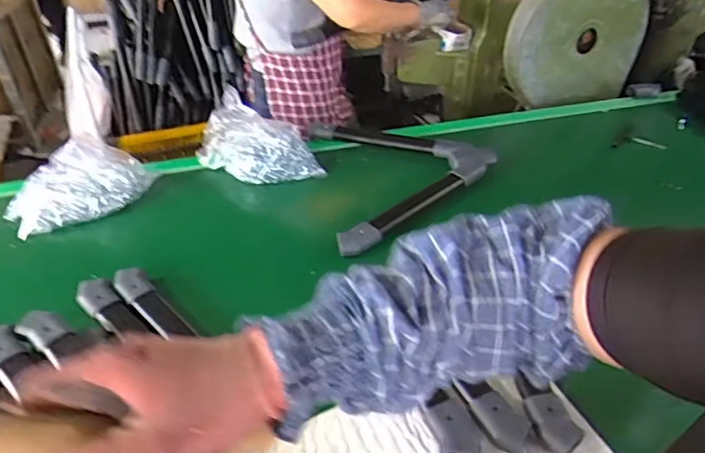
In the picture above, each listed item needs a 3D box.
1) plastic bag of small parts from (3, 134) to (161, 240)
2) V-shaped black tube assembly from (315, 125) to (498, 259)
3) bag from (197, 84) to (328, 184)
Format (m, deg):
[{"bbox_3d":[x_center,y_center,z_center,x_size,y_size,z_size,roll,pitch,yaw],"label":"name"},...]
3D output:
[{"bbox_3d":[-0.565,-0.089,1.128,0.283,0.144,0.166,-10,39,-13],"label":"plastic bag of small parts"},{"bbox_3d":[0.127,-0.128,1.206,0.379,0.035,0.461,-6,38,-8],"label":"V-shaped black tube assembly"},{"bbox_3d":[-0.209,-0.189,1.223,0.256,0.126,0.155,26,45,29],"label":"bag"}]

